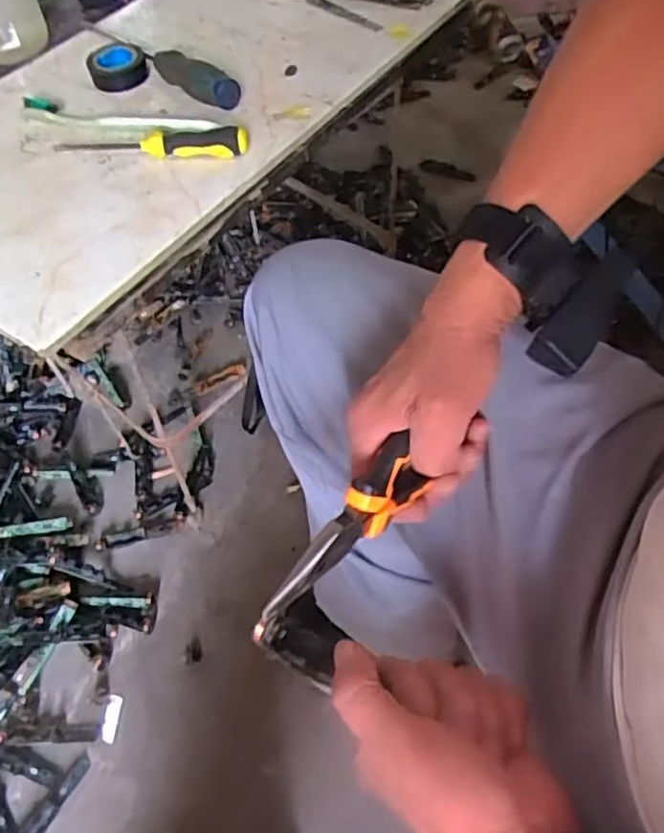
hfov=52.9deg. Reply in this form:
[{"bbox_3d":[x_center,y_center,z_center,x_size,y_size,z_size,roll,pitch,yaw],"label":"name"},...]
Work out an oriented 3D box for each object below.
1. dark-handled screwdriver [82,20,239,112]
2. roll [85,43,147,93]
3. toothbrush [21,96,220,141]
[{"bbox_3d":[-0.159,-0.328,0.610,0.021,0.029,0.213,-39,60,-23],"label":"dark-handled screwdriver"},{"bbox_3d":[-0.186,-0.305,0.583,0.047,0.019,0.047,-14,53,-7],"label":"roll"},{"bbox_3d":[-0.186,-0.254,0.569,0.171,0.018,0.028,4,53,7],"label":"toothbrush"}]

